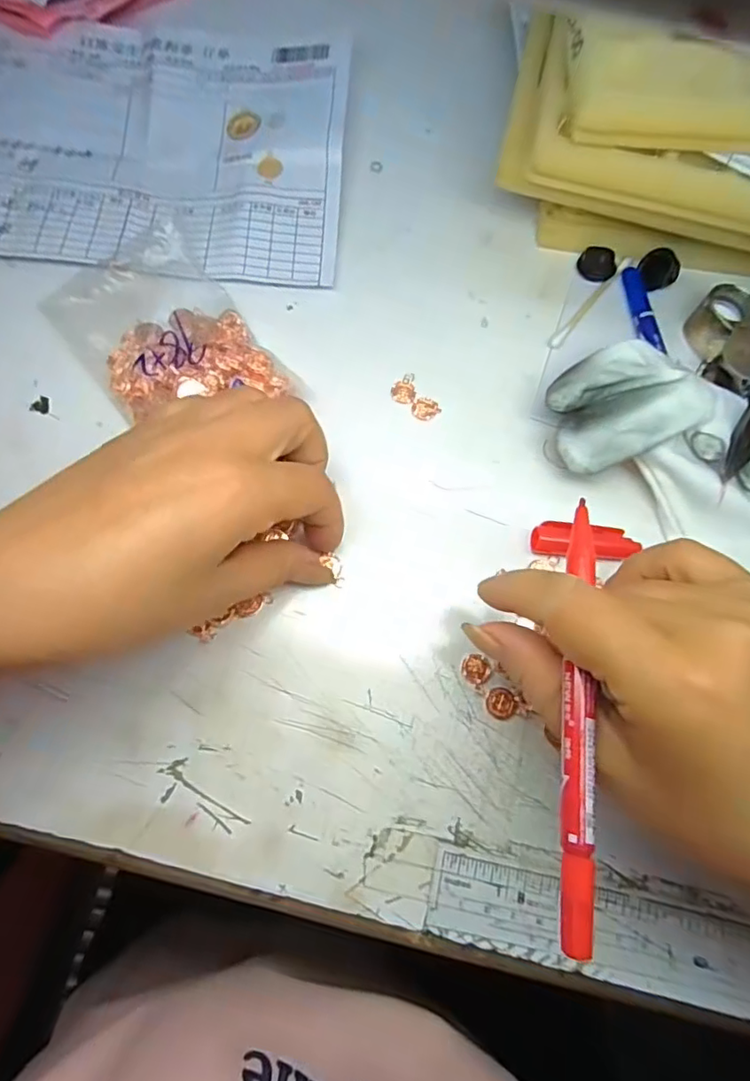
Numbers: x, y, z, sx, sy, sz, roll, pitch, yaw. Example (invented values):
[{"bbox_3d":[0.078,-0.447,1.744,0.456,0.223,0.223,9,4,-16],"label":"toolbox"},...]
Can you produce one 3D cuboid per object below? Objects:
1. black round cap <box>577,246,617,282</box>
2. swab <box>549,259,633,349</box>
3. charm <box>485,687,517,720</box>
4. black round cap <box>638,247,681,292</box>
[{"bbox_3d":[0.114,-0.141,0.285,0.019,0.010,0.014,29,73,5],"label":"black round cap"},{"bbox_3d":[0.108,-0.120,0.282,0.006,0.004,0.067,40,74,8],"label":"swab"},{"bbox_3d":[0.051,0.066,0.227,0.012,0.004,0.012,1,72,-4],"label":"charm"},{"bbox_3d":[0.141,-0.135,0.279,0.019,0.012,0.017,34,73,7],"label":"black round cap"}]

